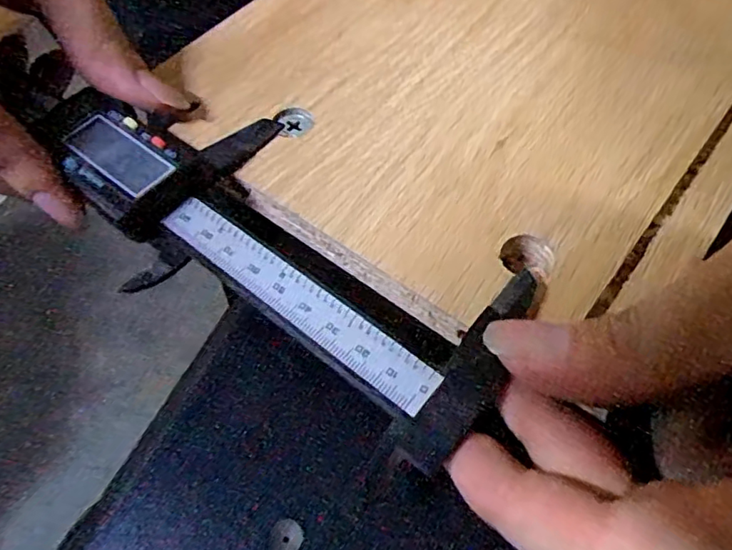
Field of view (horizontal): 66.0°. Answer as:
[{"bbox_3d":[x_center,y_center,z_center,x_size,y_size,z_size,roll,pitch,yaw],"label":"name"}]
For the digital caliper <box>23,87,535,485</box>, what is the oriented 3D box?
[{"bbox_3d":[-0.031,-0.011,0.171,0.160,0.023,0.061,35,66,20],"label":"digital caliper"}]

